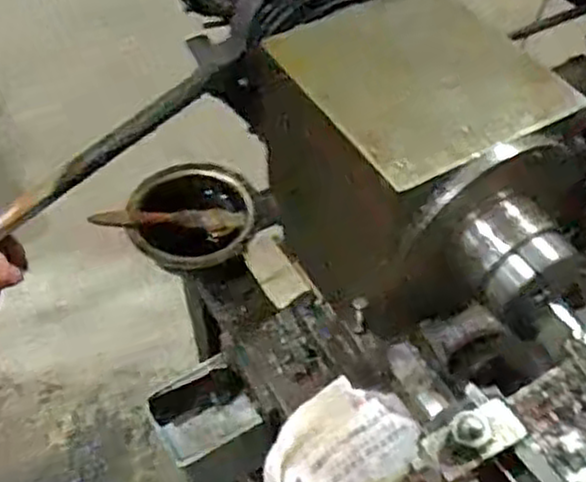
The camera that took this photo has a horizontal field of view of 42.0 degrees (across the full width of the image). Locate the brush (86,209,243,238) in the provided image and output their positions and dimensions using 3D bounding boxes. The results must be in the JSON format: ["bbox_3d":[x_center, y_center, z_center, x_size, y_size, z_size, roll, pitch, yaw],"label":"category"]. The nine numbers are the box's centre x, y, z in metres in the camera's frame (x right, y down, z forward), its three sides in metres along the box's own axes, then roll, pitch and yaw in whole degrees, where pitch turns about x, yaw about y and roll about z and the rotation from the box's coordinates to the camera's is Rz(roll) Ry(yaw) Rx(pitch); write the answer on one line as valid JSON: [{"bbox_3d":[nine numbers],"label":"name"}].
[{"bbox_3d":[-0.125,-0.022,0.756,0.145,0.018,0.028,1,49,-17],"label":"brush"}]

